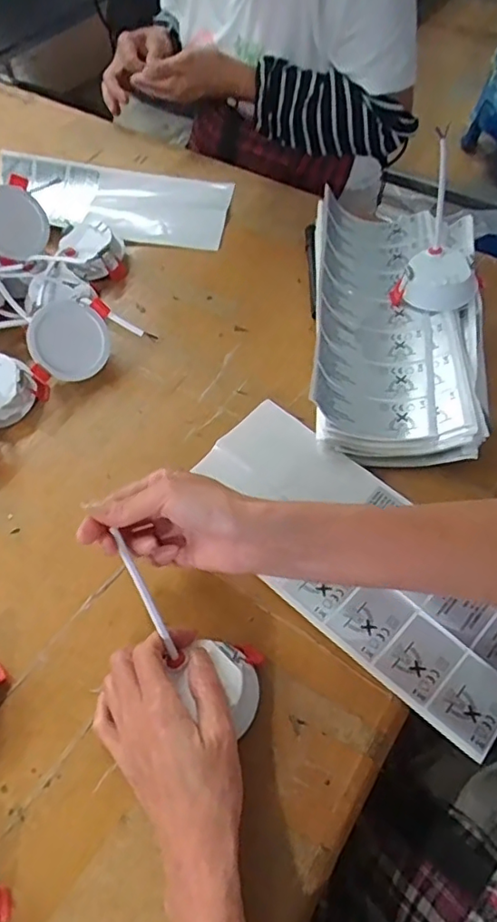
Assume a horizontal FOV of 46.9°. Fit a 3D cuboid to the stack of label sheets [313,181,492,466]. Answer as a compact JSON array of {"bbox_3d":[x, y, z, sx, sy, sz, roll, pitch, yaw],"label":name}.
[{"bbox_3d":[0.141,-0.135,0.554,0.155,0.053,0.310,4,57,4],"label":"stack of label sheets"}]

